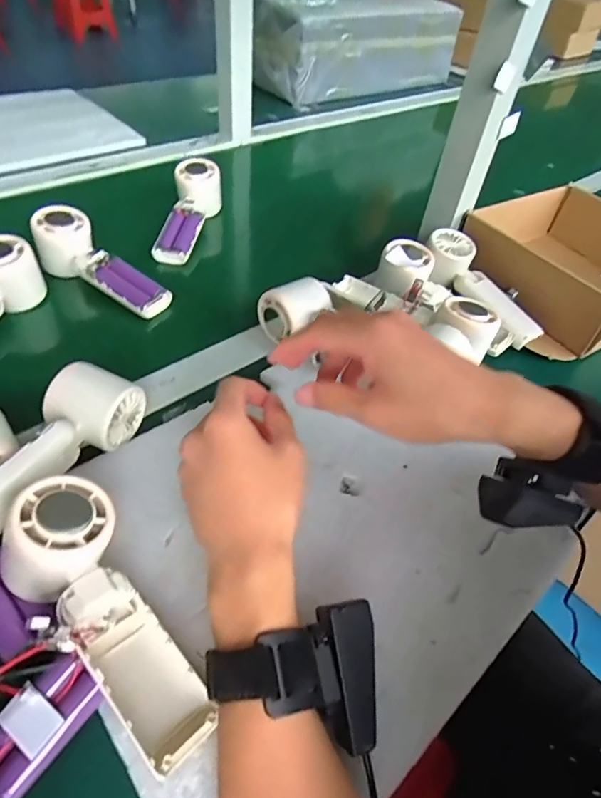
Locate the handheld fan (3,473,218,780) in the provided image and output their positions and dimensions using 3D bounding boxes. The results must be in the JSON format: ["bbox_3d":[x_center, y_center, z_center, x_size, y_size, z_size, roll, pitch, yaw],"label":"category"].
[{"bbox_3d":[-0.109,0.120,0.269,0.064,0.041,0.165,-32,78,-29],"label":"handheld fan"}]

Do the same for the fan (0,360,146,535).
[{"bbox_3d":[-0.182,0.037,0.337,0.056,0.049,0.159,22,50,13],"label":"fan"}]

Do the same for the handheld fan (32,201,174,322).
[{"bbox_3d":[-0.214,-0.140,0.520,0.163,0.049,0.050,35,53,5],"label":"handheld fan"}]

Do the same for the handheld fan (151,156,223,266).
[{"bbox_3d":[-0.143,-0.236,0.615,0.056,0.050,0.174,10,62,3],"label":"handheld fan"}]

